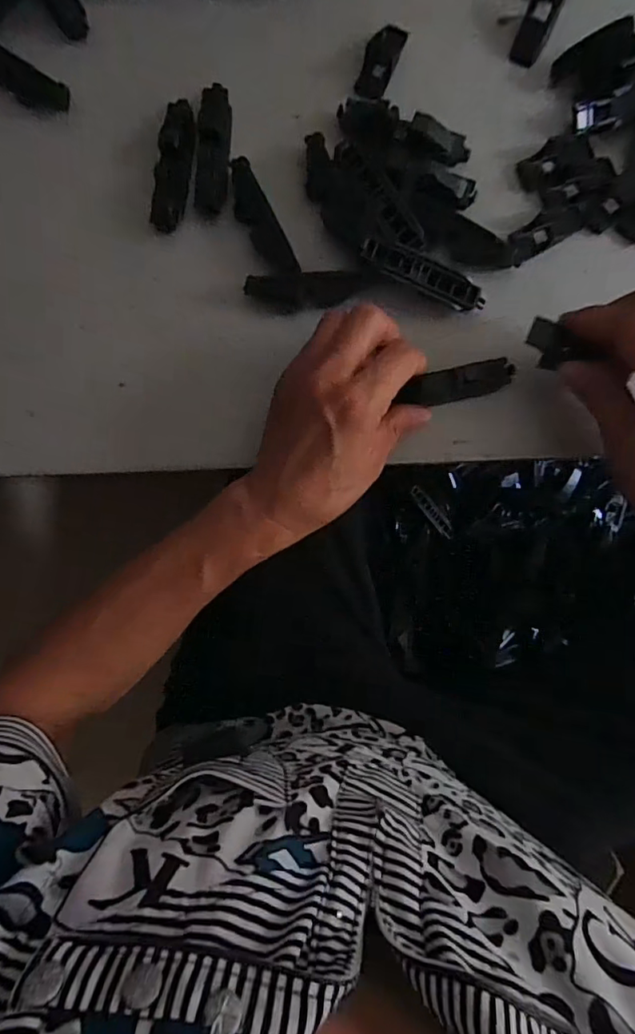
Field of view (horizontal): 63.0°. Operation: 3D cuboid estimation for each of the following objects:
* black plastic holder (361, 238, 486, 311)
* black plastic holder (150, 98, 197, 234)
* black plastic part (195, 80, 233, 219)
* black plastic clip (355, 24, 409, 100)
[{"bbox_3d":[0.063,-0.143,0.303,0.075,0.015,0.019,23,92,4],"label":"black plastic holder"},{"bbox_3d":[-0.089,-0.221,0.326,0.021,0.014,0.078,10,91,4],"label":"black plastic holder"},{"bbox_3d":[-0.065,-0.231,0.324,0.021,0.014,0.077,3,91,5],"label":"black plastic part"},{"bbox_3d":[0.038,-0.280,0.318,0.020,0.005,0.041,23,102,-5],"label":"black plastic clip"}]

